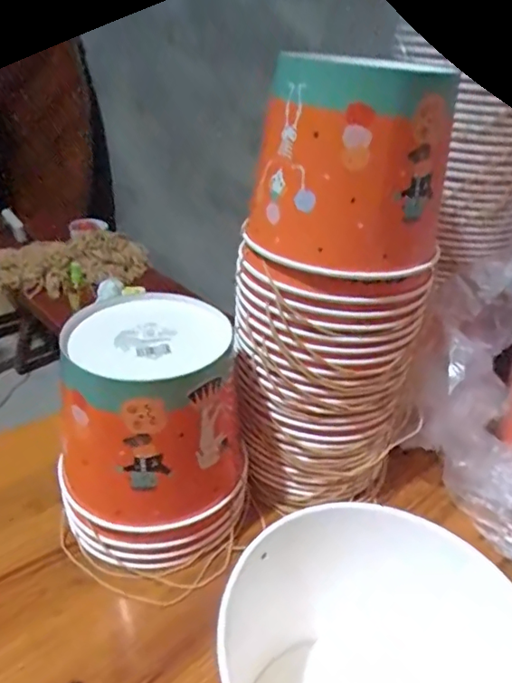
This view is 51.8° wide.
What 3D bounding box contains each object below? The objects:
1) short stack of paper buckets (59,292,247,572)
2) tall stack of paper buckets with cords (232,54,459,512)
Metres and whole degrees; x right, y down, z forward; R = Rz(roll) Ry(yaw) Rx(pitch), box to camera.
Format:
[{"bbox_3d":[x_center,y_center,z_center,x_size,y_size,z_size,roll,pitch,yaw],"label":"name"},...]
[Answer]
[{"bbox_3d":[-0.085,0.080,0.443,0.149,0.176,0.131,0,33,-8],"label":"short stack of paper buckets"},{"bbox_3d":[0.064,-0.030,0.444,0.131,0.354,0.128,-19,39,-33],"label":"tall stack of paper buckets with cords"}]

